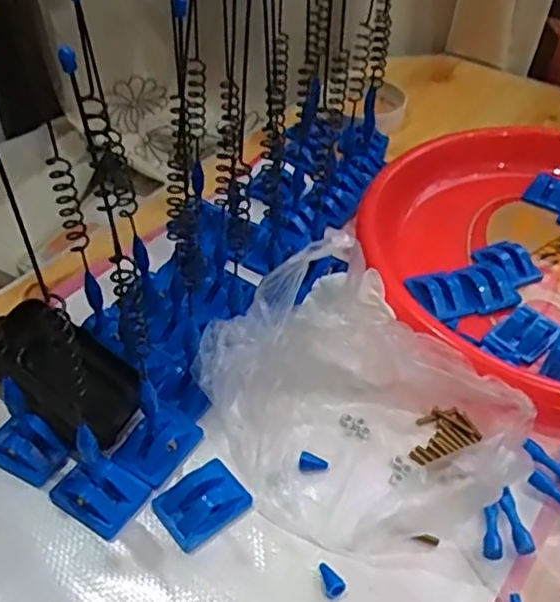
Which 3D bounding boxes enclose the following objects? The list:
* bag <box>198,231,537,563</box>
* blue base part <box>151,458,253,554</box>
[{"bbox_3d":[0.047,0.048,0.368,0.154,0.071,0.169,-18,47,-20],"label":"bag"},{"bbox_3d":[-0.040,0.104,0.348,0.045,0.015,0.033,-29,51,-29],"label":"blue base part"}]

